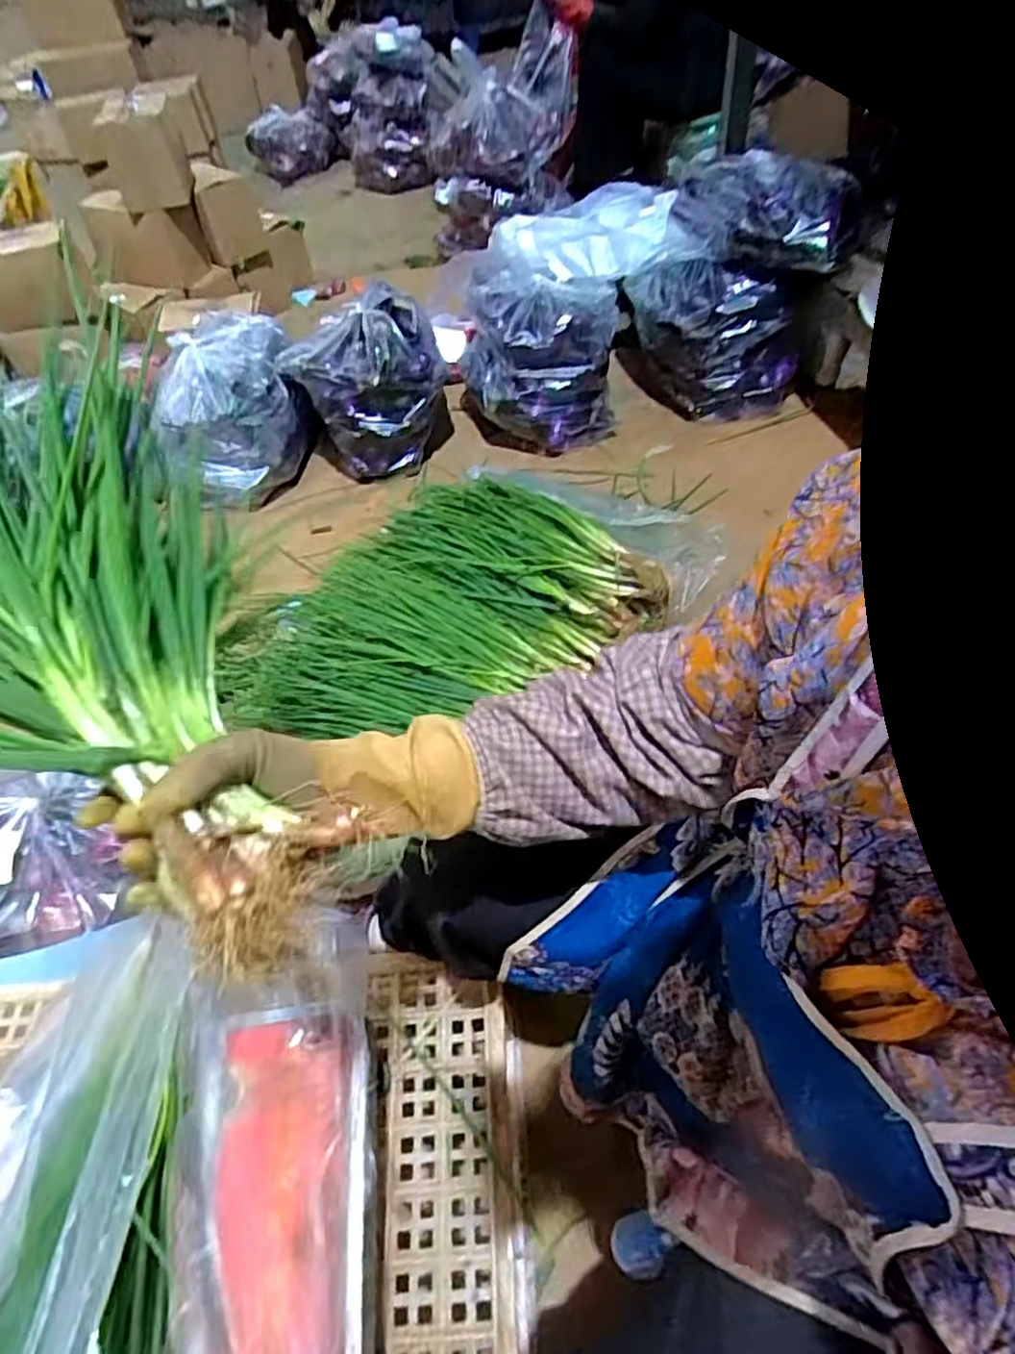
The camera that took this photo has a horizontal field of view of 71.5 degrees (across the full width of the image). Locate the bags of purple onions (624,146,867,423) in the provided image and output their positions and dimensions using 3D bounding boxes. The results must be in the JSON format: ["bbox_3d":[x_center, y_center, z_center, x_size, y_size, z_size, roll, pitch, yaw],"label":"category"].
[{"bbox_3d":[0.459,-0.802,1.490,0.307,0.401,0.332,-12,51,-3],"label":"bags of purple onions"}]

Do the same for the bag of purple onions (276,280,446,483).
[{"bbox_3d":[-0.302,-0.630,1.531,0.322,0.275,0.286,-16,51,-6],"label":"bag of purple onions"}]

